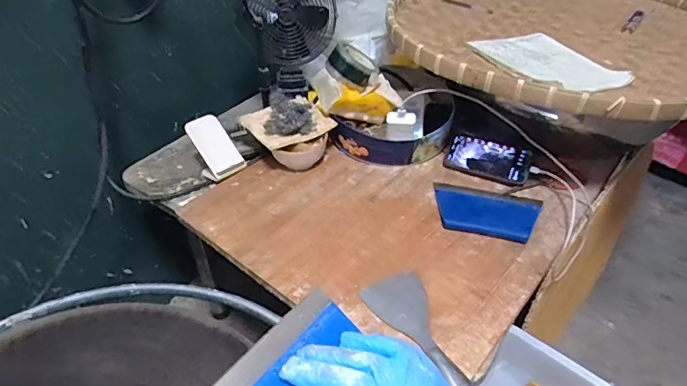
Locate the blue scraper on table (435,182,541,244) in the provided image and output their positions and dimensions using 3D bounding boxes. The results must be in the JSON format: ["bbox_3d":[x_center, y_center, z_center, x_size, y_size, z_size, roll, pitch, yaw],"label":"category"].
[{"bbox_3d":[0.254,0.030,0.822,0.183,0.010,0.118,11,42,11],"label":"blue scraper on table"}]

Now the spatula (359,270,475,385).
[{"bbox_3d":[0.104,0.188,0.635,0.091,0.020,0.200,-15,43,-17],"label":"spatula"}]

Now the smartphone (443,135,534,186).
[{"bbox_3d":[0.283,-0.066,0.908,0.161,0.015,0.075,20,80,26],"label":"smartphone"}]

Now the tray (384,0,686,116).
[{"bbox_3d":[0.454,-0.353,0.987,0.704,0.078,0.777,29,48,29],"label":"tray"}]

